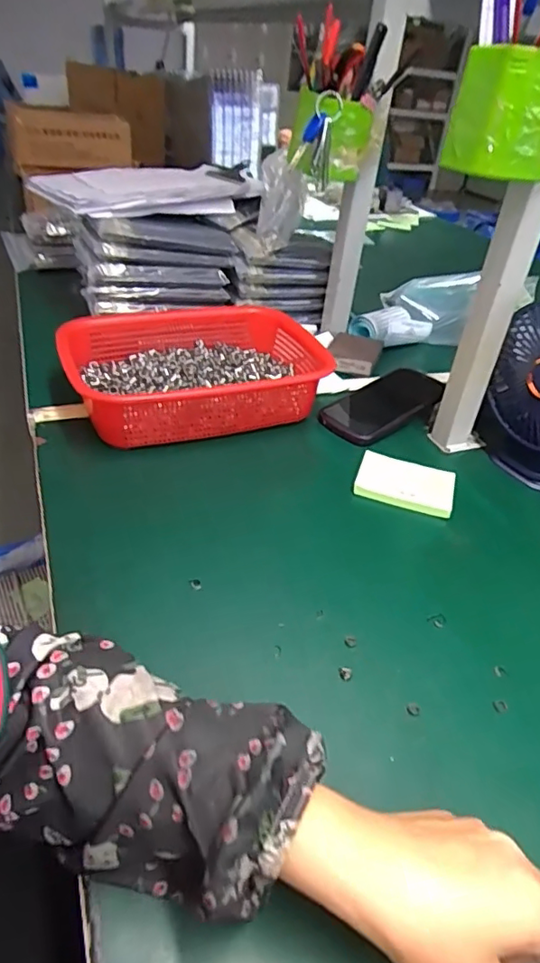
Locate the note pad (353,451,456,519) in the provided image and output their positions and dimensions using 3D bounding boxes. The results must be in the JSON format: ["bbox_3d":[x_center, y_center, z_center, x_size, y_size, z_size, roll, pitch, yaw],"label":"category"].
[{"bbox_3d":[0.137,0.002,0.562,0.094,0.017,0.061,15,38,11],"label":"note pad"}]

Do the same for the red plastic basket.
[{"bbox_3d":[-0.084,-0.125,0.648,0.286,0.078,0.212,-9,40,-20],"label":"red plastic basket"}]

